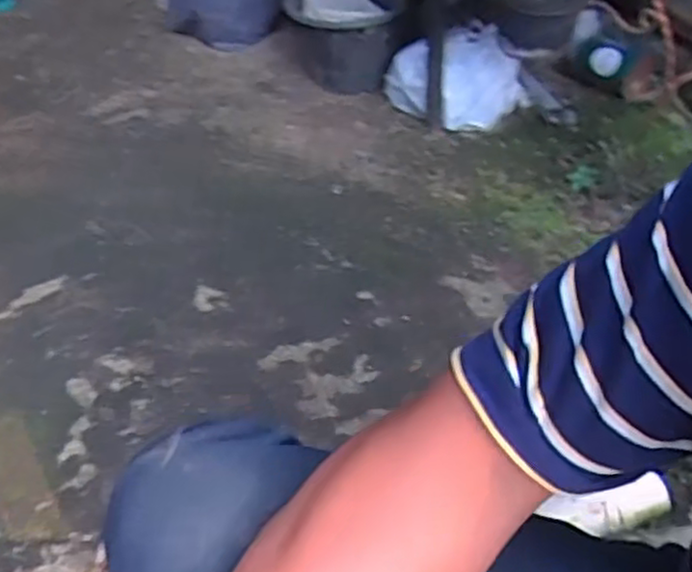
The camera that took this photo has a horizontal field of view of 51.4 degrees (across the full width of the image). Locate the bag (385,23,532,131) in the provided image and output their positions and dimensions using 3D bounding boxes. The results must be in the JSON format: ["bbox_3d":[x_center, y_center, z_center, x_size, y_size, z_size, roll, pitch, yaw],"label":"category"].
[{"bbox_3d":[0.230,-0.441,1.537,0.303,0.182,0.113,5,45,10],"label":"bag"}]

